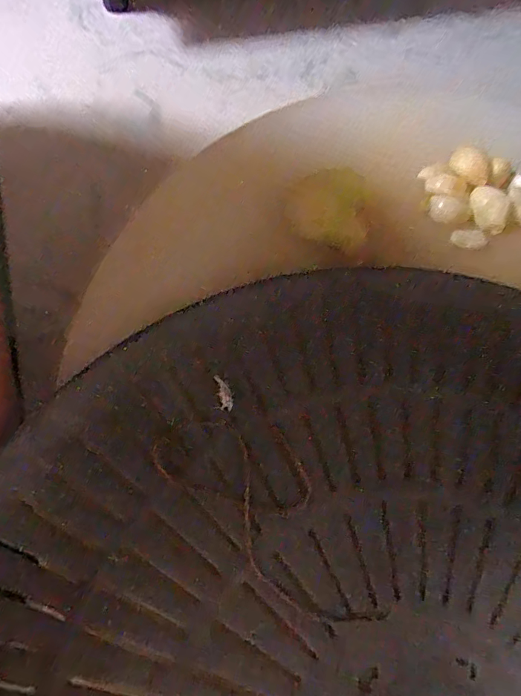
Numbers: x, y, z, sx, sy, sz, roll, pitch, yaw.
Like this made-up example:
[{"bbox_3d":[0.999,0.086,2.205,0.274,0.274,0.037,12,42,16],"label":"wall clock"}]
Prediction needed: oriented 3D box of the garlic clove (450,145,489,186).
[{"bbox_3d":[0.124,-0.107,0.272,0.024,0.015,0.014,40,74,11],"label":"garlic clove"}]

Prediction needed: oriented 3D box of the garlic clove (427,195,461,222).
[{"bbox_3d":[0.112,-0.085,0.281,0.019,0.013,0.009,14,70,3],"label":"garlic clove"}]

